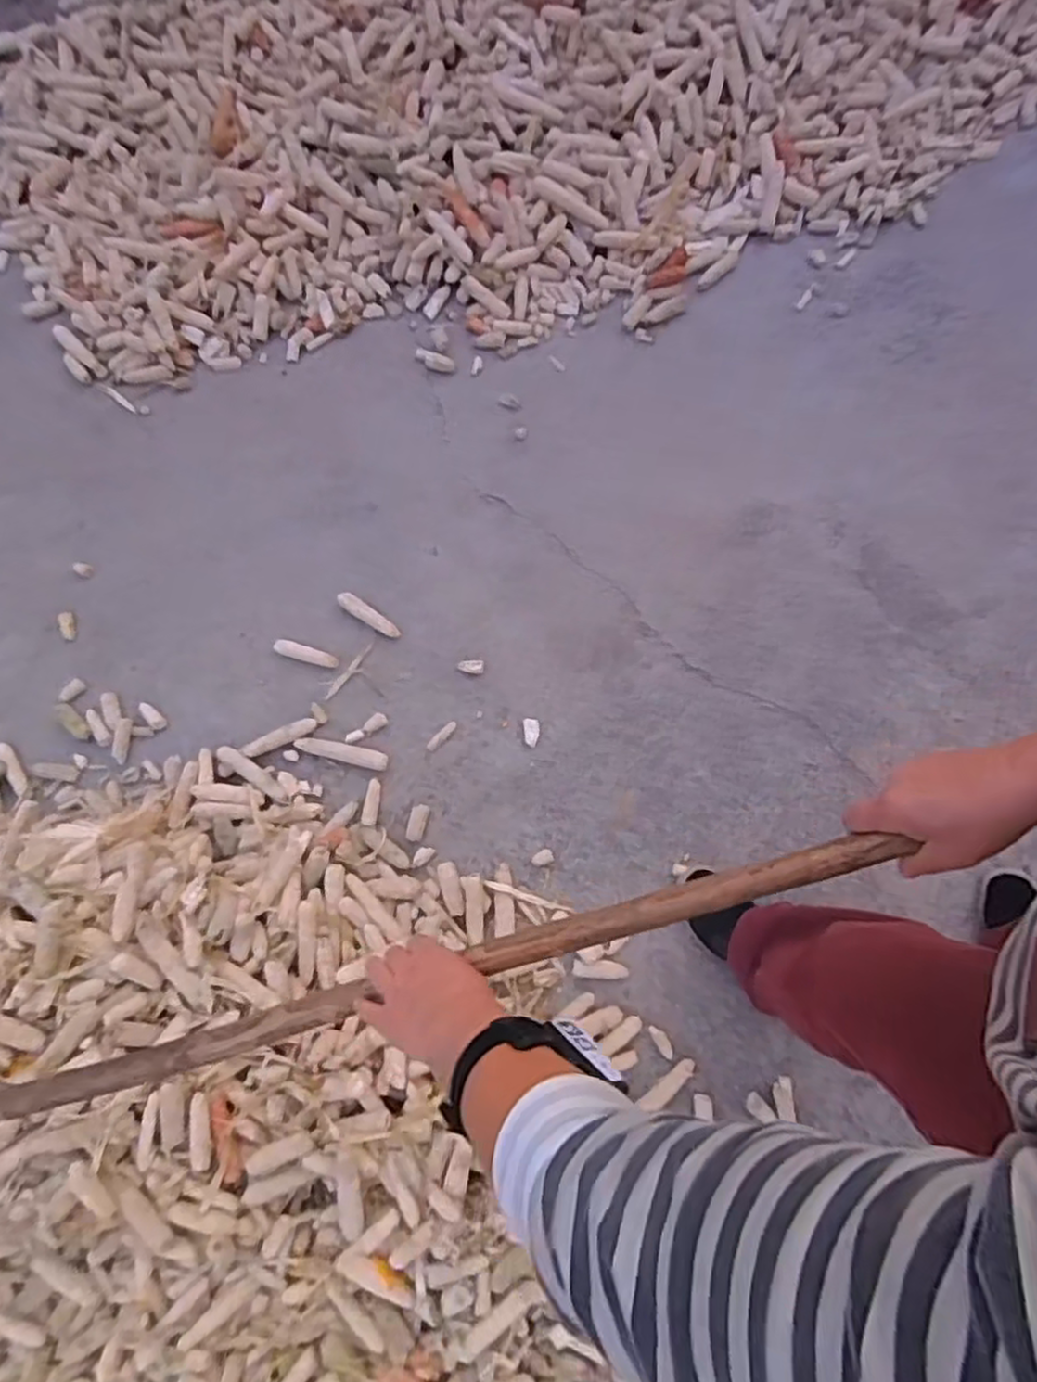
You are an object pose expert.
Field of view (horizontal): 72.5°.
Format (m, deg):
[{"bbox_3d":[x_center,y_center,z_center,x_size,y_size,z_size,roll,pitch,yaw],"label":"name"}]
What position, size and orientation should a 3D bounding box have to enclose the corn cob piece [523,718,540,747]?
[{"bbox_3d":[0.023,0.070,1.198,0.027,0.010,0.047,-5,78,-1],"label":"corn cob piece"}]

